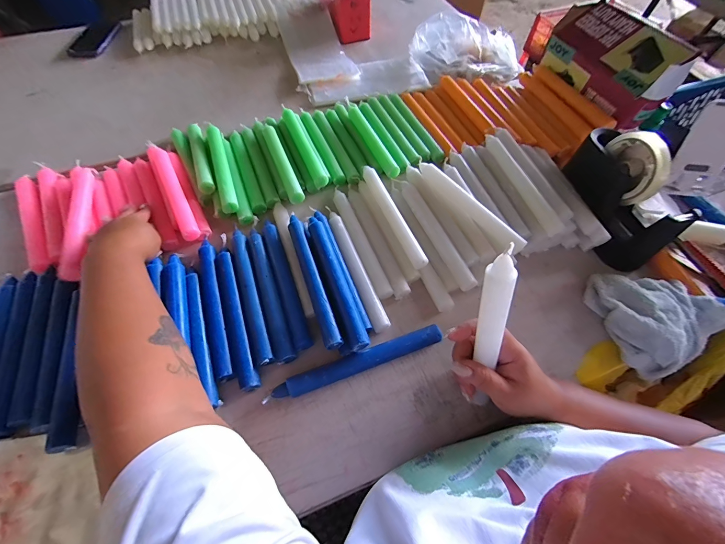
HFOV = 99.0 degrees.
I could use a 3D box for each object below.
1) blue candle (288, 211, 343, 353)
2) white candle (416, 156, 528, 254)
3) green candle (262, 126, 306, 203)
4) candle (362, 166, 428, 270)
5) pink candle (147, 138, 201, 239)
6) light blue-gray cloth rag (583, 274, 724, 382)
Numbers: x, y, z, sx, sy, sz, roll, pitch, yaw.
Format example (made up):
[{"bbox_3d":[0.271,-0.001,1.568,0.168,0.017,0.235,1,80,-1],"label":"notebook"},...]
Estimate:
[{"bbox_3d":[-0.066,0.005,0.402,0.021,0.018,0.200,-18,61,-10],"label":"blue candle"},{"bbox_3d":[0.145,-0.099,0.447,0.020,0.030,0.204,-31,64,-14],"label":"white candle"},{"bbox_3d":[-0.132,-0.177,0.509,0.024,0.025,0.184,-20,62,-12],"label":"green candle"},{"bbox_3d":[0.044,-0.085,0.459,0.020,0.021,0.196,-19,62,-11],"label":"candle"},{"bbox_3d":[-0.293,-0.131,0.478,0.027,0.023,0.224,-29,64,-16],"label":"pink candle"},{"bbox_3d":[0.384,0.050,0.388,0.159,0.043,0.136,-14,61,-8],"label":"light blue-gray cloth rag"}]

